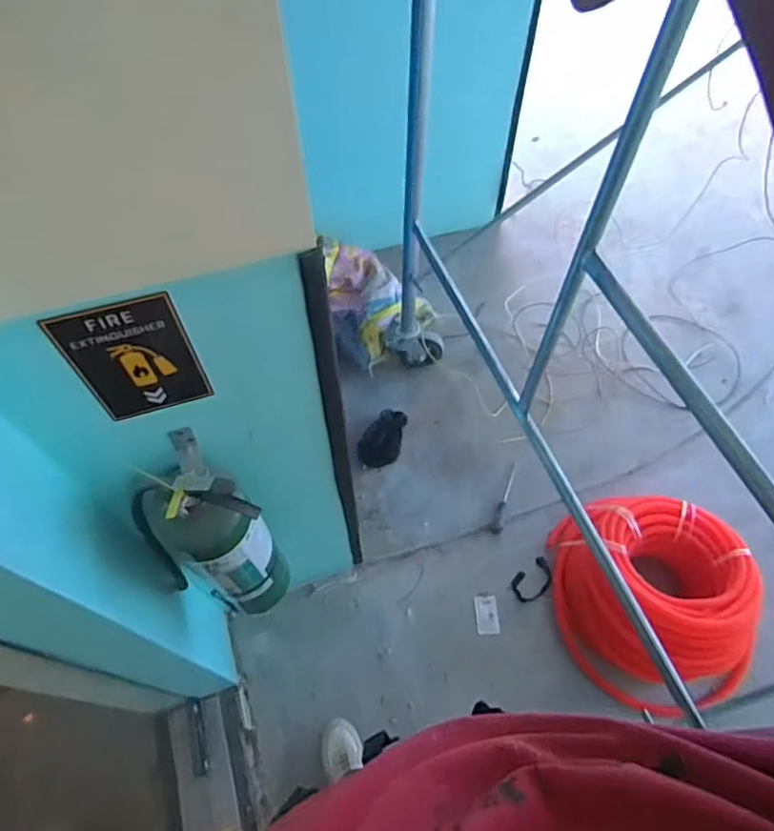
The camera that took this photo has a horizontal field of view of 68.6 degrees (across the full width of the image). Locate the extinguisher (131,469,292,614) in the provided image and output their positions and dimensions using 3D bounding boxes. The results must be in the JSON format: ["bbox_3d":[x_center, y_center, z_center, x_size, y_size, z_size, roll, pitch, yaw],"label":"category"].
[{"bbox_3d":[-0.271,0.199,0.917,0.135,0.445,0.148,0,59,0],"label":"extinguisher"}]

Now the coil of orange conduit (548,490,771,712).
[{"bbox_3d":[0.648,0.437,1.390,0.411,0.215,0.493,-6,59,-4],"label":"coil of orange conduit"}]

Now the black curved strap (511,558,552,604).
[{"bbox_3d":[0.395,0.445,1.525,0.126,0.020,0.081,-30,63,-17],"label":"black curved strap"}]

